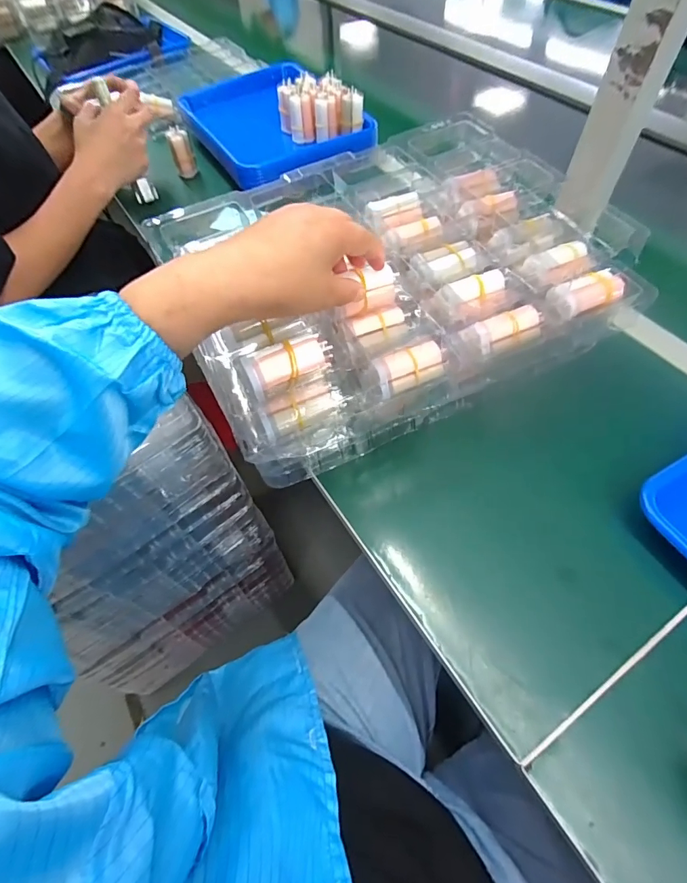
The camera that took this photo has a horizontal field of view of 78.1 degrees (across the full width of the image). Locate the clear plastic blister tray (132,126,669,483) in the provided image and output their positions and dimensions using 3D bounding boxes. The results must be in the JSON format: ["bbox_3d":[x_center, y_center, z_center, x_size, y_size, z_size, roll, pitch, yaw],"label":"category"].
[{"bbox_3d":[0.050,-0.180,0.423,0.393,0.065,0.311,-24,61,-12],"label":"clear plastic blister tray"}]

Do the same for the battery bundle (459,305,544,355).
[{"bbox_3d":[0.143,-0.100,0.380,0.071,0.024,0.024,-15,59,-7],"label":"battery bundle"}]

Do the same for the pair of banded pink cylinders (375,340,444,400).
[{"bbox_3d":[0.057,-0.064,0.364,0.059,0.030,0.022,-24,61,-12],"label":"pair of banded pink cylinders"}]

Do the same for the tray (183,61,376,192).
[{"bbox_3d":[-0.140,-0.583,0.754,0.249,0.043,0.366,-28,61,-14],"label":"tray"}]

